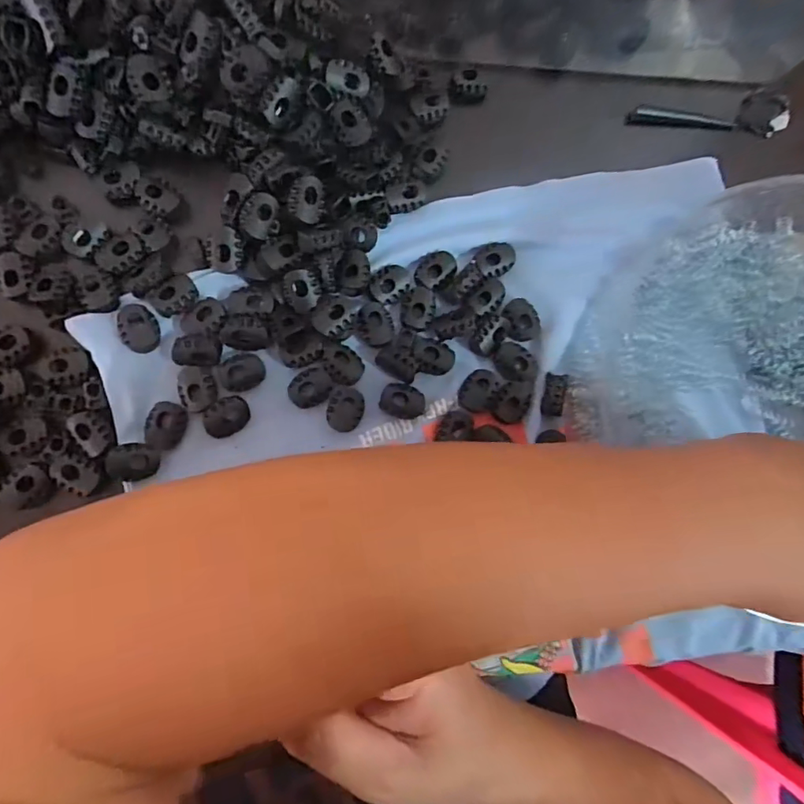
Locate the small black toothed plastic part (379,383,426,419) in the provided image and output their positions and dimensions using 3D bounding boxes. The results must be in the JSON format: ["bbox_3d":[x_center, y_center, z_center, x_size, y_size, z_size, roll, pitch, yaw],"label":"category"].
[{"bbox_3d":[0.001,-0.001,0.259,0.022,0.004,0.016,19,81,-4],"label":"small black toothed plastic part"}]

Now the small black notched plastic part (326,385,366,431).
[{"bbox_3d":[-0.028,0.004,0.256,0.018,0.006,0.021,10,82,-6],"label":"small black notched plastic part"}]

